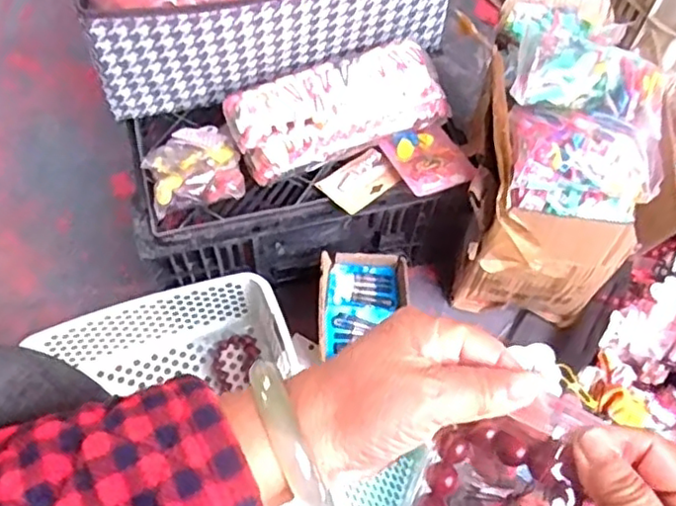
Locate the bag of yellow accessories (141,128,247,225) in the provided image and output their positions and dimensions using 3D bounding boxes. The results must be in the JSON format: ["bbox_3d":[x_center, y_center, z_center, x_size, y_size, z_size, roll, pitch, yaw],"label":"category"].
[{"bbox_3d":[-0.155,-0.095,0.698,0.096,0.034,0.099,-13,63,-9],"label":"bag of yellow accessories"}]

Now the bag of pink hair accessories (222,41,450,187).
[{"bbox_3d":[-0.002,-0.156,0.713,0.228,0.069,0.093,-21,65,-13],"label":"bag of pink hair accessories"}]

